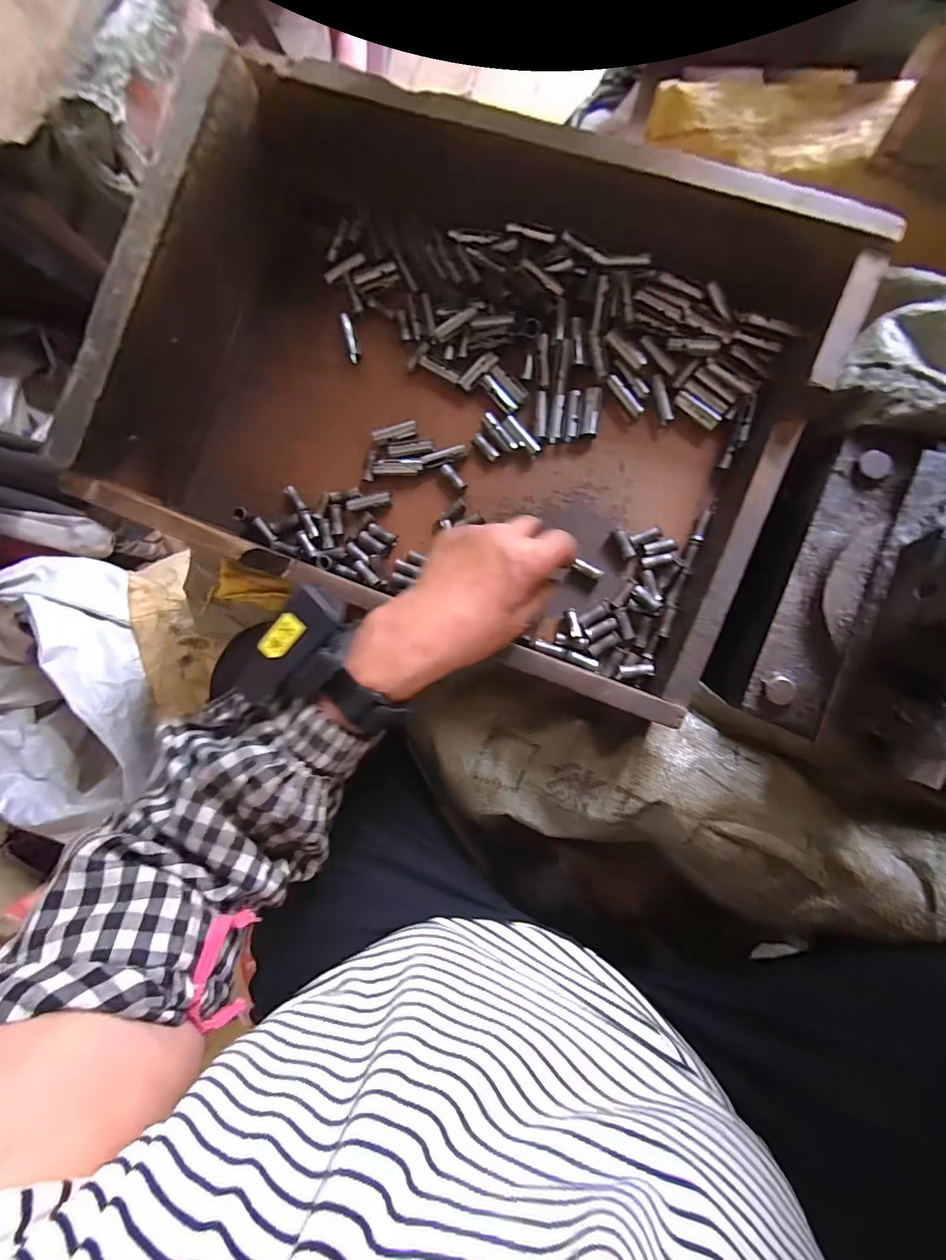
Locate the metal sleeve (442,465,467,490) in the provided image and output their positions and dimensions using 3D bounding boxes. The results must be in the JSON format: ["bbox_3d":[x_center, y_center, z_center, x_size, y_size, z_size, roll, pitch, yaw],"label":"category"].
[{"bbox_3d":[-0.016,-0.126,0.385,0.007,0.004,0.025,-42,87,5],"label":"metal sleeve"}]

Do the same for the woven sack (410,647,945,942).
[{"bbox_3d":[0.171,0.140,0.347,0.449,0.075,0.142,17,93,5],"label":"woven sack"}]

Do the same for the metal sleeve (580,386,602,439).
[{"bbox_3d":[0.094,-0.173,0.373,0.013,0.010,0.037,8,92,6],"label":"metal sleeve"}]

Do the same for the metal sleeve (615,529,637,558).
[{"bbox_3d":[0.120,-0.068,0.369,0.009,0.006,0.024,-24,89,6],"label":"metal sleeve"}]

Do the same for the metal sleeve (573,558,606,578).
[{"bbox_3d":[0.092,-0.048,0.371,0.026,0.010,0.008,30,94,5],"label":"metal sleeve"}]

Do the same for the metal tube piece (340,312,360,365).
[{"bbox_3d":[-0.103,-0.246,0.393,0.010,0.005,0.039,-11,103,6],"label":"metal tube piece"}]

